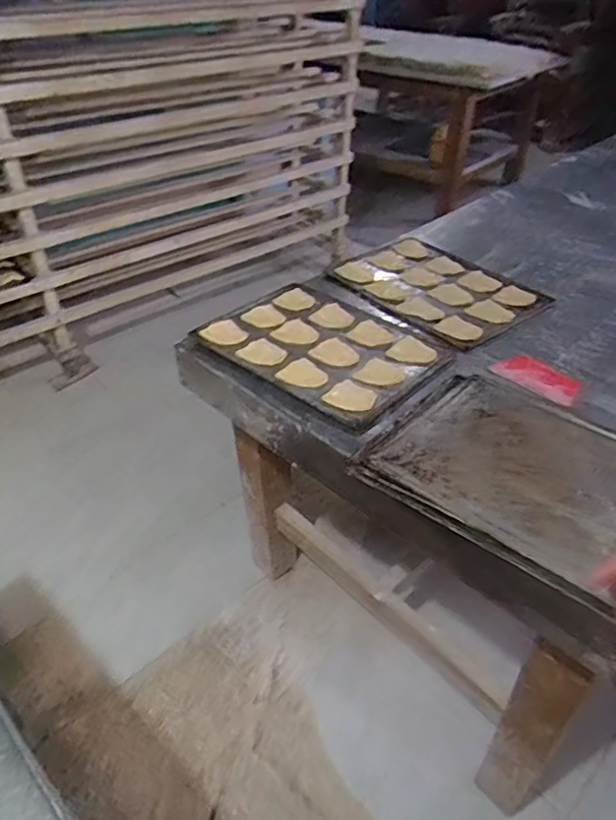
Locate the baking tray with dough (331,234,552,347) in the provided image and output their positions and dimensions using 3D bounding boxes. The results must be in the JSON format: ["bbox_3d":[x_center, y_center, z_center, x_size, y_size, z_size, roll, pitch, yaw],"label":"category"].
[{"bbox_3d":[0.305,-0.312,1.415,0.367,0.026,0.467,-25,46,-26],"label":"baking tray with dough"}]

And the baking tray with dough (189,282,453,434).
[{"bbox_3d":[0.016,-0.141,1.199,0.470,0.024,0.333,30,49,31],"label":"baking tray with dough"}]

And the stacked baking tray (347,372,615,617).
[{"bbox_3d":[0.355,0.088,0.902,0.456,0.029,0.369,31,50,32],"label":"stacked baking tray"}]

